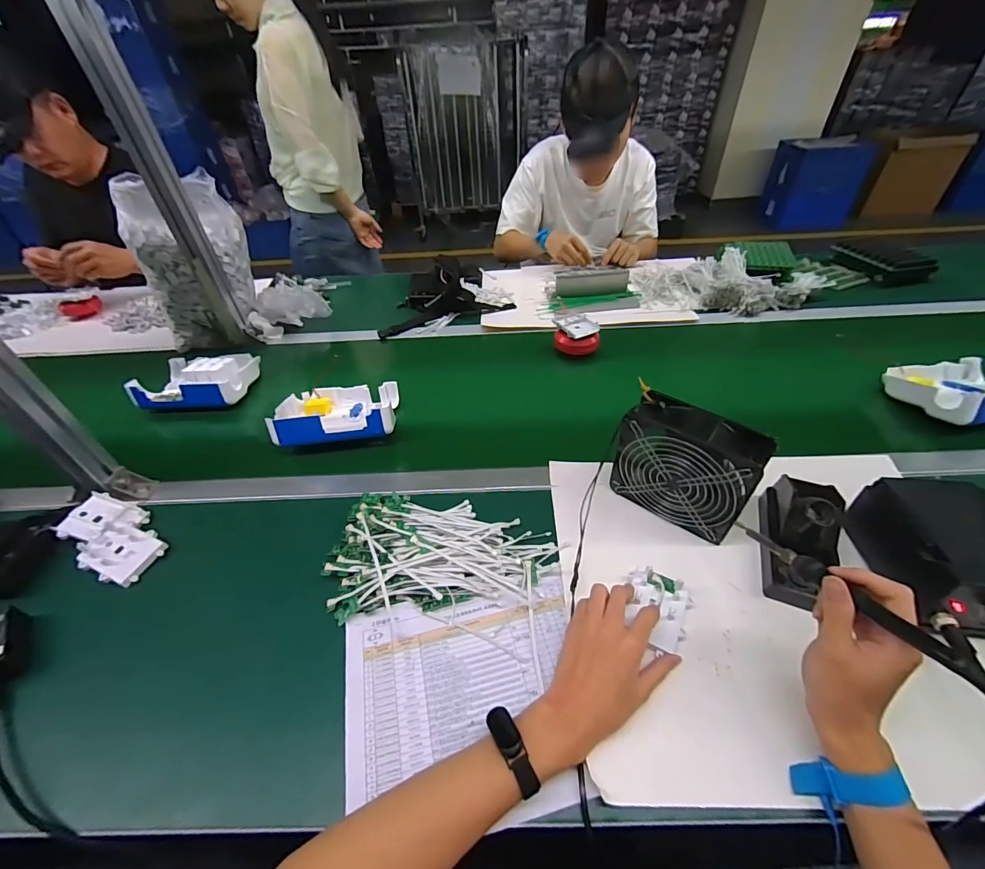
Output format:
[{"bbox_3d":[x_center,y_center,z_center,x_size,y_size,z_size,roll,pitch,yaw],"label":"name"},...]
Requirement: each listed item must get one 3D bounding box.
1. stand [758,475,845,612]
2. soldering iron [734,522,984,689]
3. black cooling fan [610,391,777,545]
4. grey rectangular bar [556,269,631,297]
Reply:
[{"bbox_3d":[0.365,0.115,0.491,0.069,0.073,0.170,14,46,17],"label":"stand"},{"bbox_3d":[0.286,0.128,0.347,0.020,0.022,0.209,-15,21,-11],"label":"soldering iron"},{"bbox_3d":[0.232,0.039,0.512,0.153,0.141,0.064,27,51,28],"label":"black cooling fan"},{"bbox_3d":[0.243,-0.373,1.029,0.177,0.050,0.035,-2,44,1],"label":"grey rectangular bar"}]

